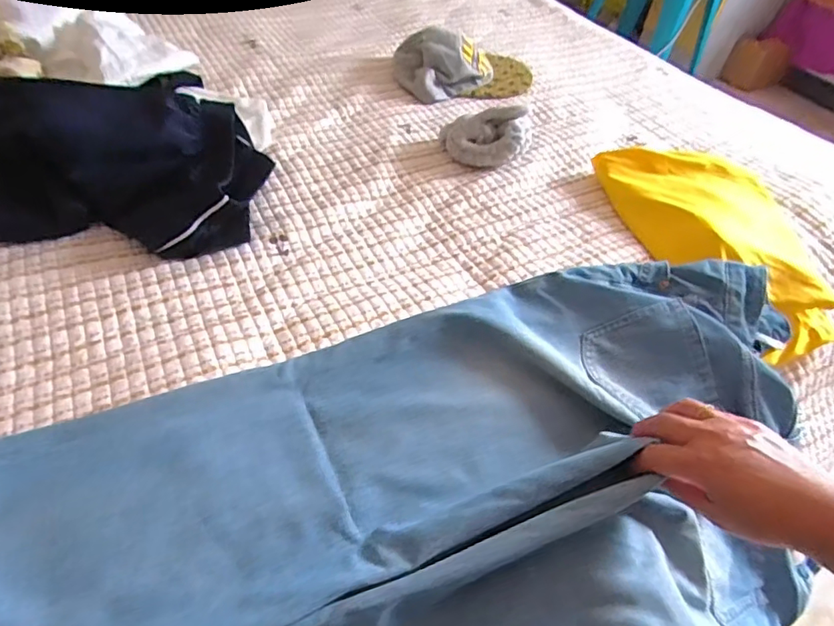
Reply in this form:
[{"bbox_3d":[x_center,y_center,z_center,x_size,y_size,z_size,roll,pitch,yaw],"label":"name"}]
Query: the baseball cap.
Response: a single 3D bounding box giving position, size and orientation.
[{"bbox_3d":[0.088,-0.434,0.933,0.245,0.065,0.160,-4,48,-10],"label":"baseball cap"}]

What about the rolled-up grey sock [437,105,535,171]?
[{"bbox_3d":[0.098,-0.246,0.750,0.126,0.068,0.066,8,47,1],"label":"rolled-up grey sock"}]

